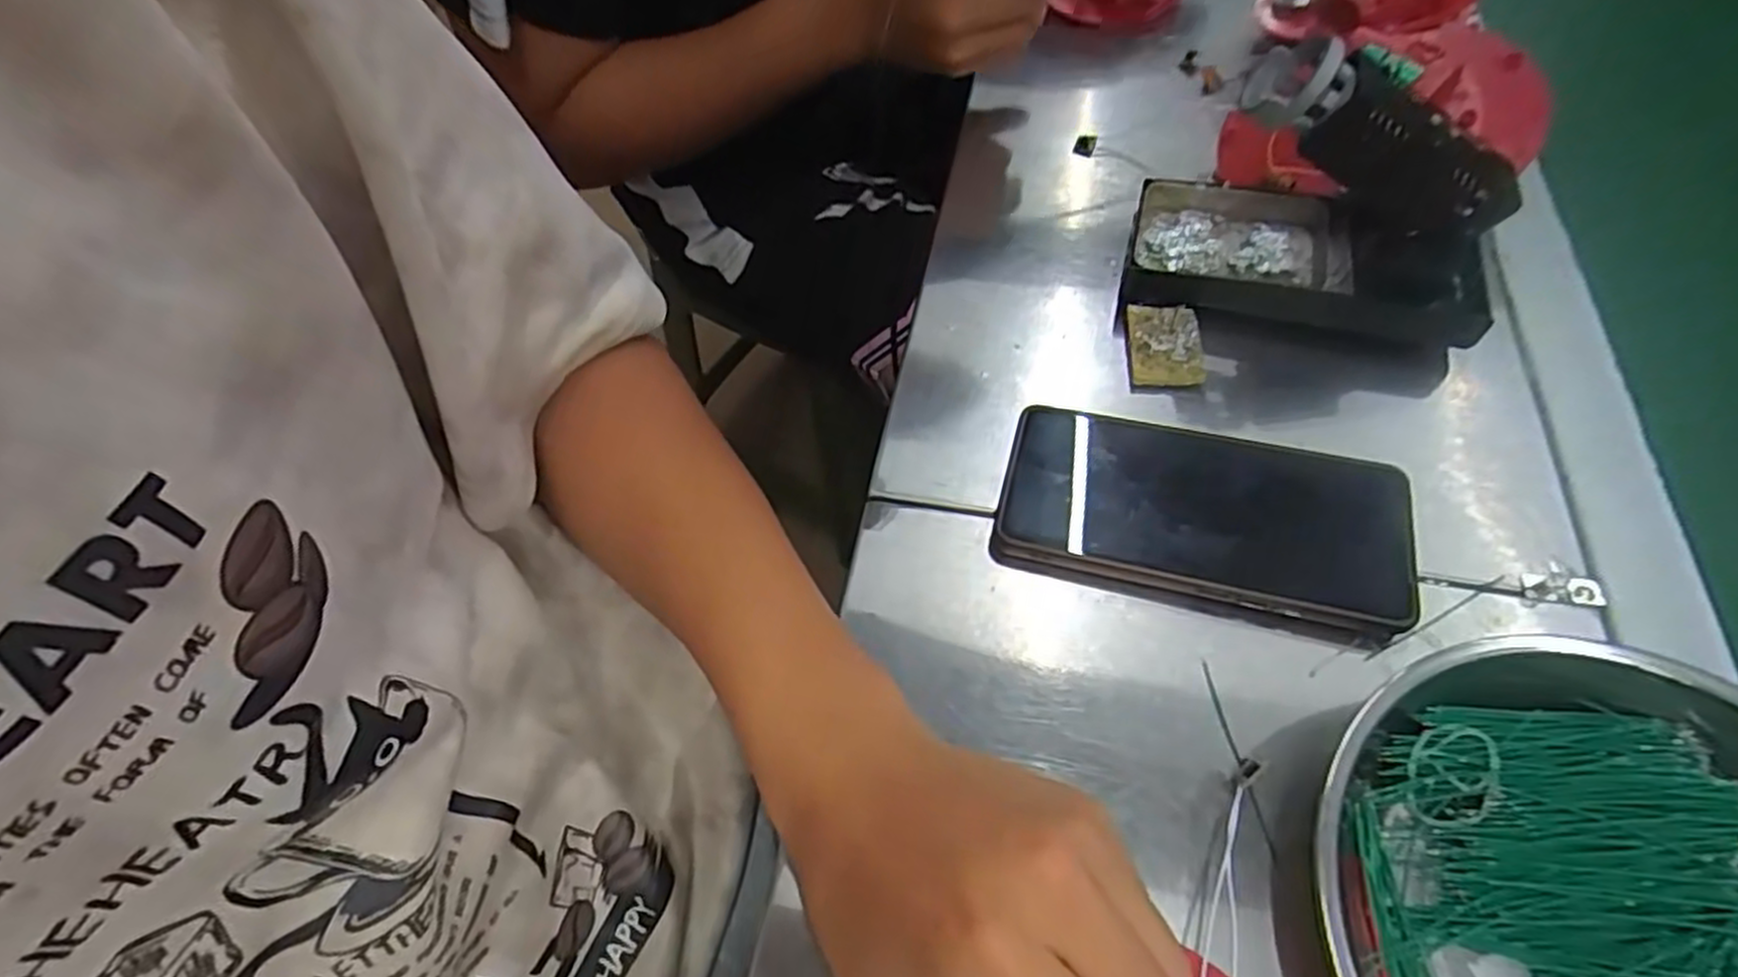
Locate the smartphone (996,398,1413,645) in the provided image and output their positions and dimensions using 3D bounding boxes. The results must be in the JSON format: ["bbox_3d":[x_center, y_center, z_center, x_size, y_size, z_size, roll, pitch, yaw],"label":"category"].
[{"bbox_3d":[0.141,0.008,0.332,0.161,0.018,0.082,13,60,11],"label":"smartphone"}]

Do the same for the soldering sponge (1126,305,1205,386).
[{"bbox_3d":[0.149,-0.073,0.389,0.035,0.007,0.049,3,59,6],"label":"soldering sponge"}]

